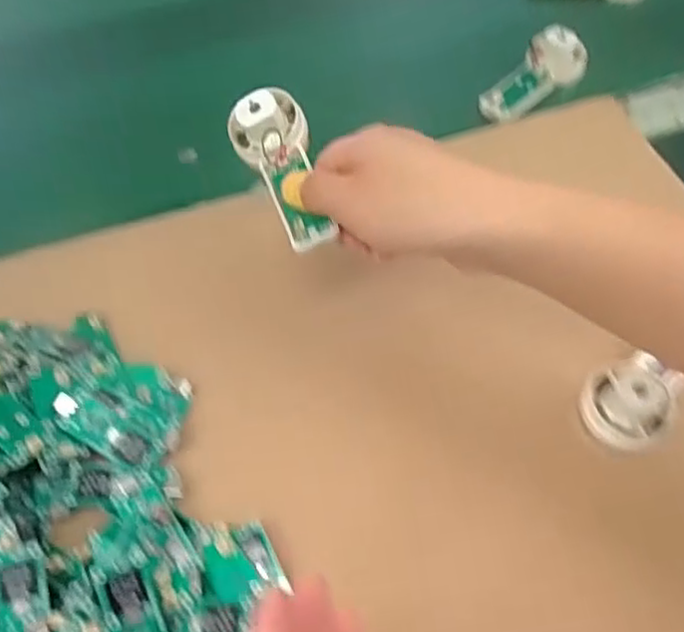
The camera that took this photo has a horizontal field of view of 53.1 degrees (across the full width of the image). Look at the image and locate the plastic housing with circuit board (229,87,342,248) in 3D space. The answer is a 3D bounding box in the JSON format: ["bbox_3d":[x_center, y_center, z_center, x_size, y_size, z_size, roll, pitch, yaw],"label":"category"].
[{"bbox_3d":[-0.029,-0.072,0.342,0.036,0.024,0.088,-15,72,-11],"label":"plastic housing with circuit board"}]

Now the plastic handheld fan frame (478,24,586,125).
[{"bbox_3d":[0.132,-0.170,0.477,0.089,0.029,0.034,-36,62,-23],"label":"plastic handheld fan frame"}]

